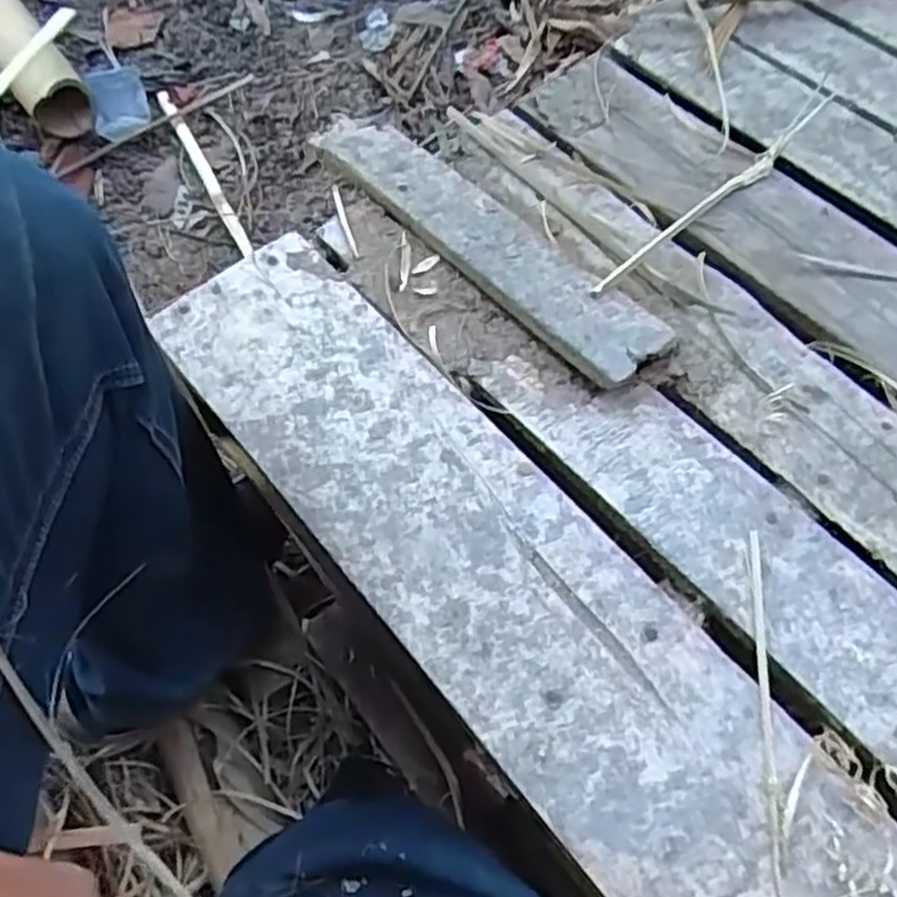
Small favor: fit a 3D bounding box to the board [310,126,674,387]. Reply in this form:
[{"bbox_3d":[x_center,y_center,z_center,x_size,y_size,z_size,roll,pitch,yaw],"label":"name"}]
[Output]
[{"bbox_3d":[0.020,-0.140,0.504,0.058,0.018,0.279,-39,67,-19],"label":"board"}]

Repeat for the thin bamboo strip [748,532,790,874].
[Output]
[{"bbox_3d":[0.151,0.112,0.365,0.007,0.008,0.158,5,61,4],"label":"thin bamboo strip"}]

